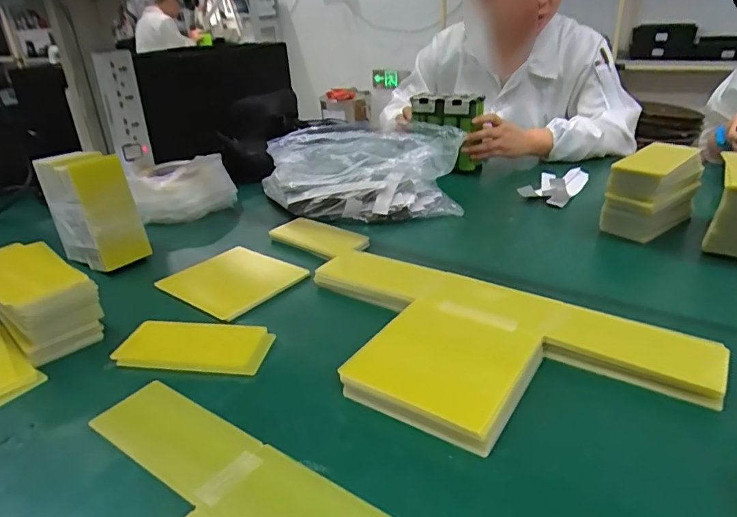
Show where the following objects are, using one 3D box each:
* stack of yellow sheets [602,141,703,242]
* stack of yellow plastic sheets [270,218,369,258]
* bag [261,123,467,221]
[{"bbox_3d":[0.399,-0.096,0.712,0.127,0.109,0.081,-25,34,-35],"label":"stack of yellow sheets"},{"bbox_3d":[-0.072,-0.034,0.752,0.149,0.015,0.076,17,34,35],"label":"stack of yellow plastic sheets"},{"bbox_3d":[-0.023,-0.146,0.864,0.350,0.130,0.169,0,27,8],"label":"bag"}]

